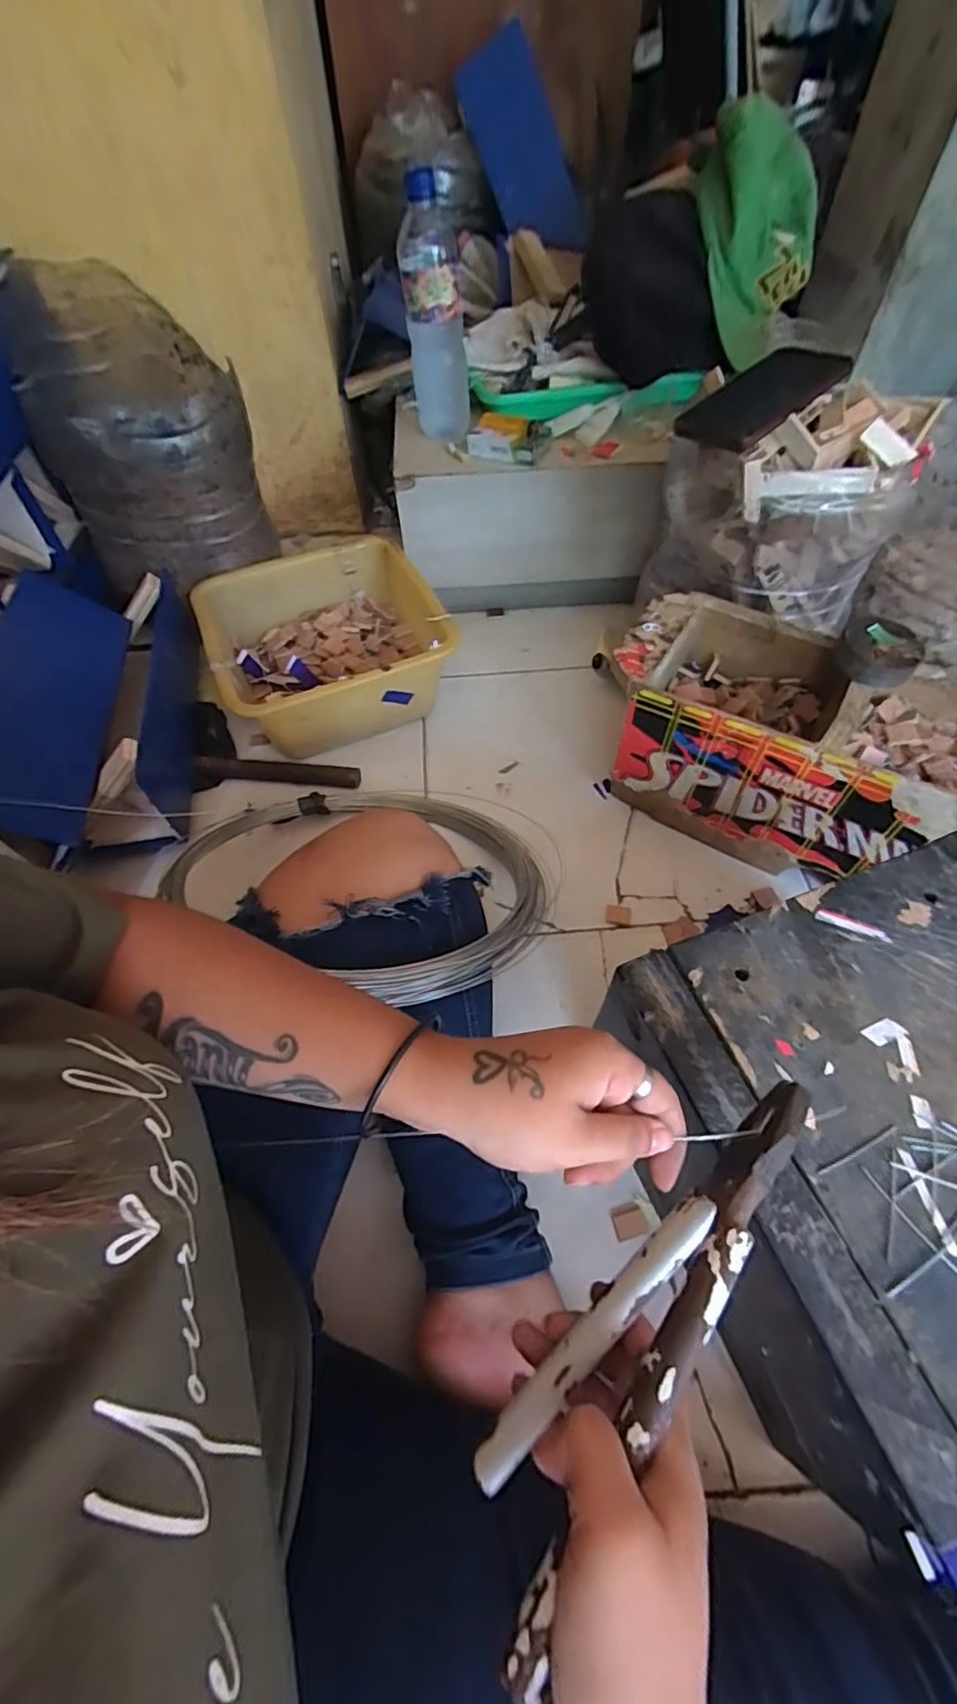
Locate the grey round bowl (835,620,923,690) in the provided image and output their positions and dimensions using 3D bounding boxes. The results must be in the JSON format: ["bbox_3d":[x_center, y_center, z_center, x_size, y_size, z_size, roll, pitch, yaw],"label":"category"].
[{"bbox_3d":[0.327,-0.161,0.473,0.058,0.025,0.055,-1,57,2],"label":"grey round bowl"}]

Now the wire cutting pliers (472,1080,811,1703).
[{"bbox_3d":[0.081,0.190,0.241,0.020,0.070,0.212,43,78,3],"label":"wire cutting pliers"}]

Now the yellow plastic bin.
[{"bbox_3d":[-0.182,-0.250,0.742,0.276,0.132,0.265,-20,59,-9],"label":"yellow plastic bin"}]

